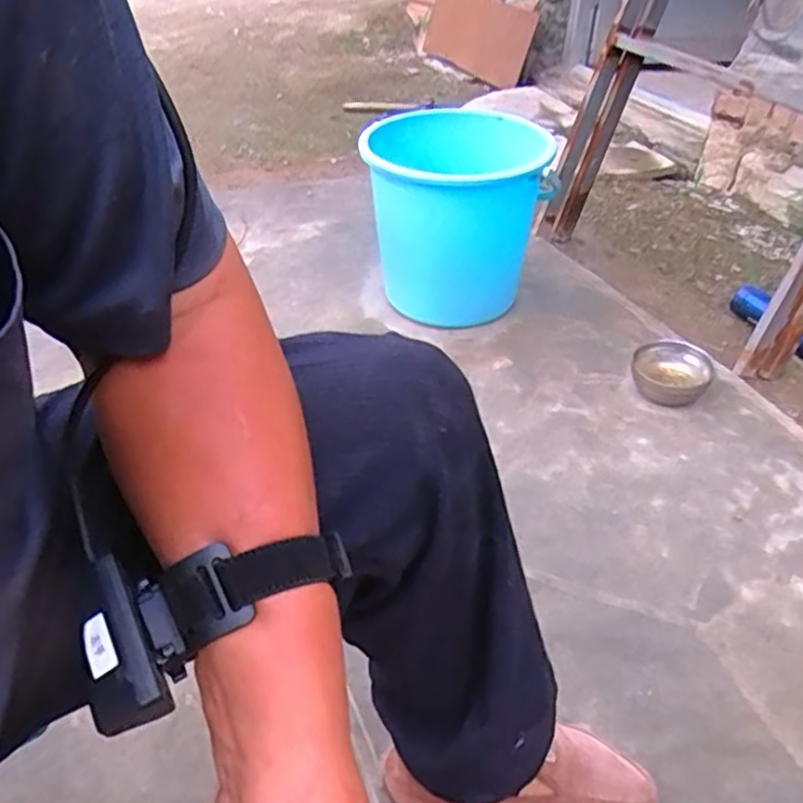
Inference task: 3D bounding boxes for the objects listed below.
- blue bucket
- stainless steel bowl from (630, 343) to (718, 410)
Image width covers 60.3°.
[{"bbox_3d":[0.113,-0.350,1.353,0.328,0.347,0.395,-3,39,-6],"label":"blue bucket"},{"bbox_3d":[0.452,-0.045,1.166,0.128,0.063,0.121,-3,42,2],"label":"stainless steel bowl"}]

